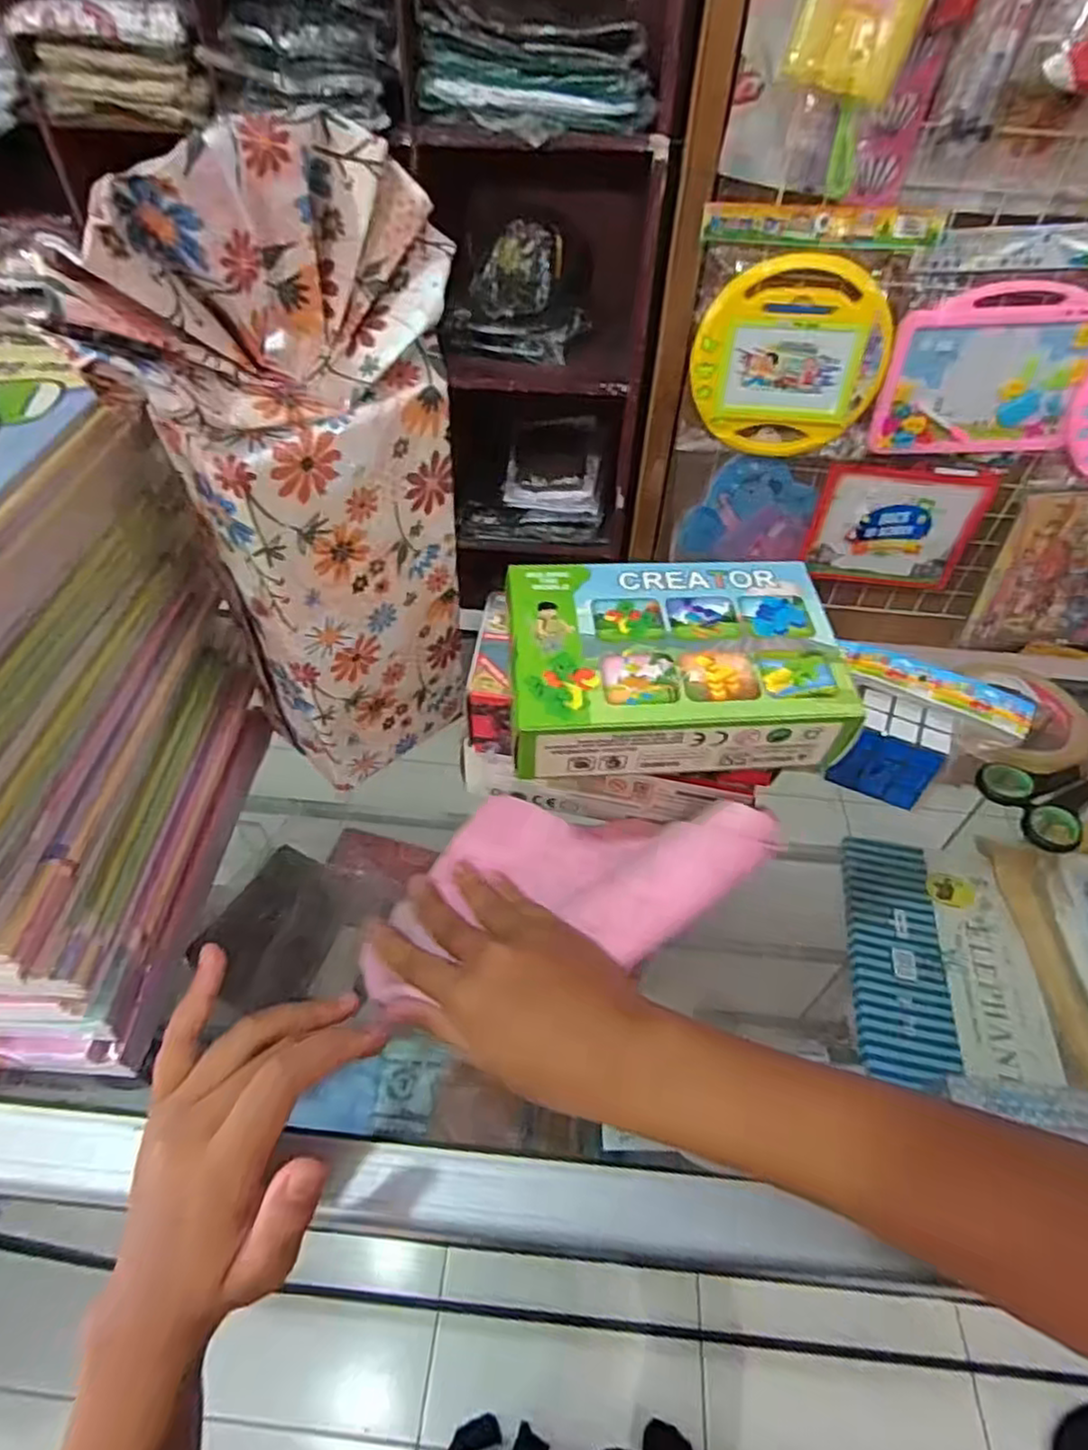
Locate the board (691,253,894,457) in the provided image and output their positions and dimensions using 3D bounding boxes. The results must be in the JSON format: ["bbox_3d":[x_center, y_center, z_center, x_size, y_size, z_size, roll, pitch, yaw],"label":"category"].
[{"bbox_3d":[0.371,-0.550,1.073,0.277,0.266,0.026,10,48,6],"label":"board"}]

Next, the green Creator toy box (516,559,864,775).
[{"bbox_3d":[0.058,-0.029,0.329,0.145,0.045,0.094,-1,48,-4],"label":"green Creator toy box"}]

